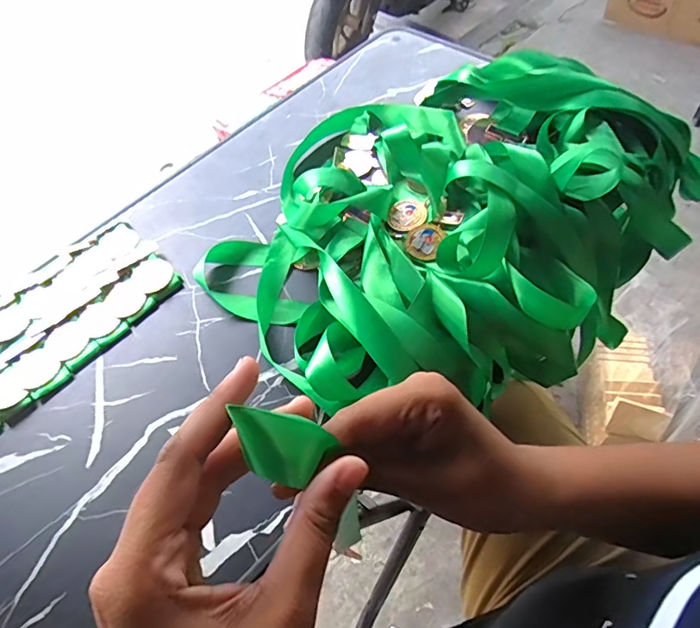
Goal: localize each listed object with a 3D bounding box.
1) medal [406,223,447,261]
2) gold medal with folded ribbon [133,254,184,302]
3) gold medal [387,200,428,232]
[{"bbox_3d":[0.068,-0.067,0.451,0.031,0.008,0.038,24,62,18],"label":"medal"},{"bbox_3d":[-0.187,-0.035,0.477,0.048,0.011,0.036,35,66,23],"label":"gold medal with folded ribbon"},{"bbox_3d":[0.055,-0.094,0.469,0.035,0.008,0.038,-2,57,3],"label":"gold medal"}]

